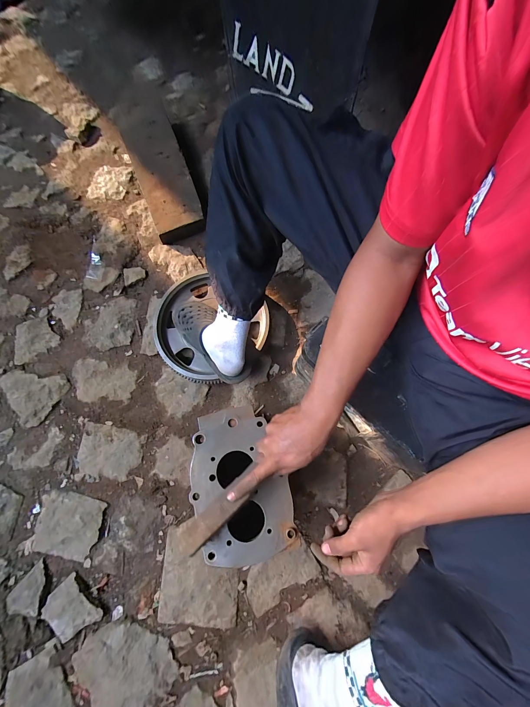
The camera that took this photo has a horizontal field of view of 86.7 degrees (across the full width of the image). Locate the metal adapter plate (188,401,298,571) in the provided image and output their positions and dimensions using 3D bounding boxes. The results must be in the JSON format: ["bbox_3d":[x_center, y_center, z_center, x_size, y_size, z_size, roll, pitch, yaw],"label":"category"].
[{"bbox_3d":[-0.048,0.217,0.481,0.156,0.017,0.243,-17,71,-6],"label":"metal adapter plate"}]

